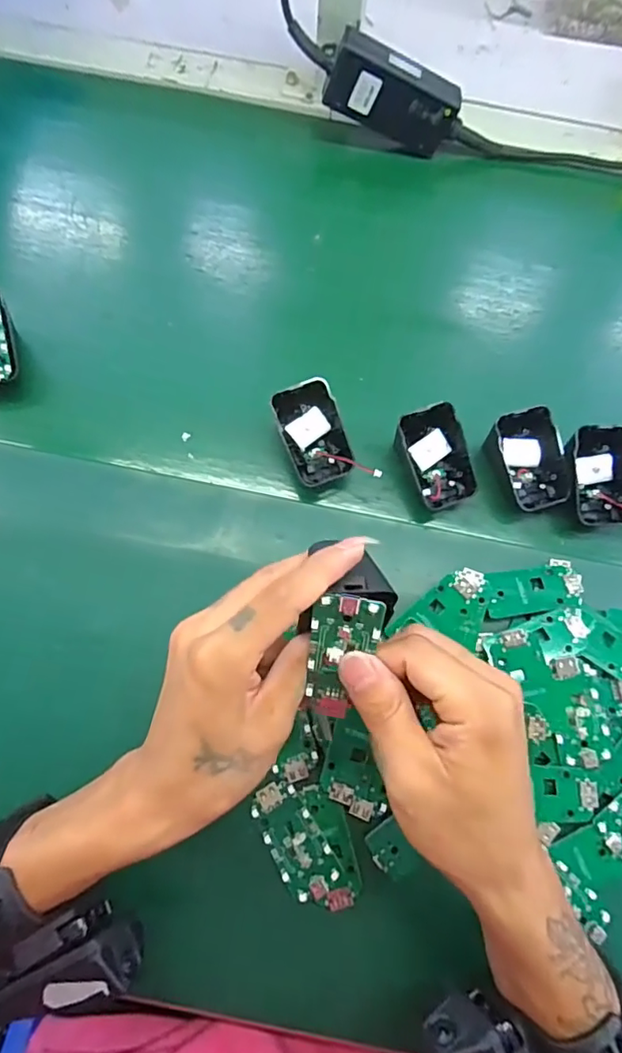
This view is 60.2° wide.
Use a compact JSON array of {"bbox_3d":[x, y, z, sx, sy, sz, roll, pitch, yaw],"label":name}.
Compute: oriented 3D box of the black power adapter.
[{"bbox_3d":[0.076,-0.382,0.479,0.122,0.054,0.031,13,70,-17],"label":"black power adapter"}]

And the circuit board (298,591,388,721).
[{"bbox_3d":[0.012,0.059,0.248,0.031,0.008,0.061,15,111,4],"label":"circuit board"}]

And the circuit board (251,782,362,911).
[{"bbox_3d":[0.000,0.182,0.312,0.046,0.006,0.072,-27,71,-9],"label":"circuit board"}]

